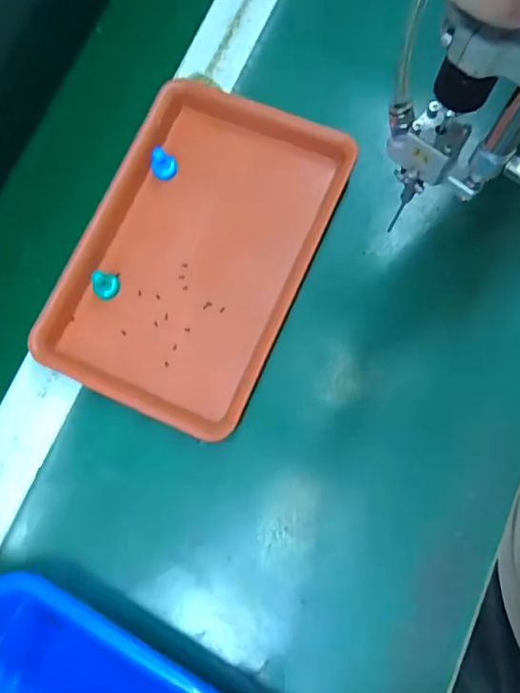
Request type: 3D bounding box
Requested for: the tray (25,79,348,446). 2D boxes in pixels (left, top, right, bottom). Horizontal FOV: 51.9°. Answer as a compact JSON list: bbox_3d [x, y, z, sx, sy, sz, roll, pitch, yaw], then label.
[{"bbox_3d":[-0.048,-0.072,0.390,0.161,0.026,0.239,23,78,7],"label":"tray"}]

